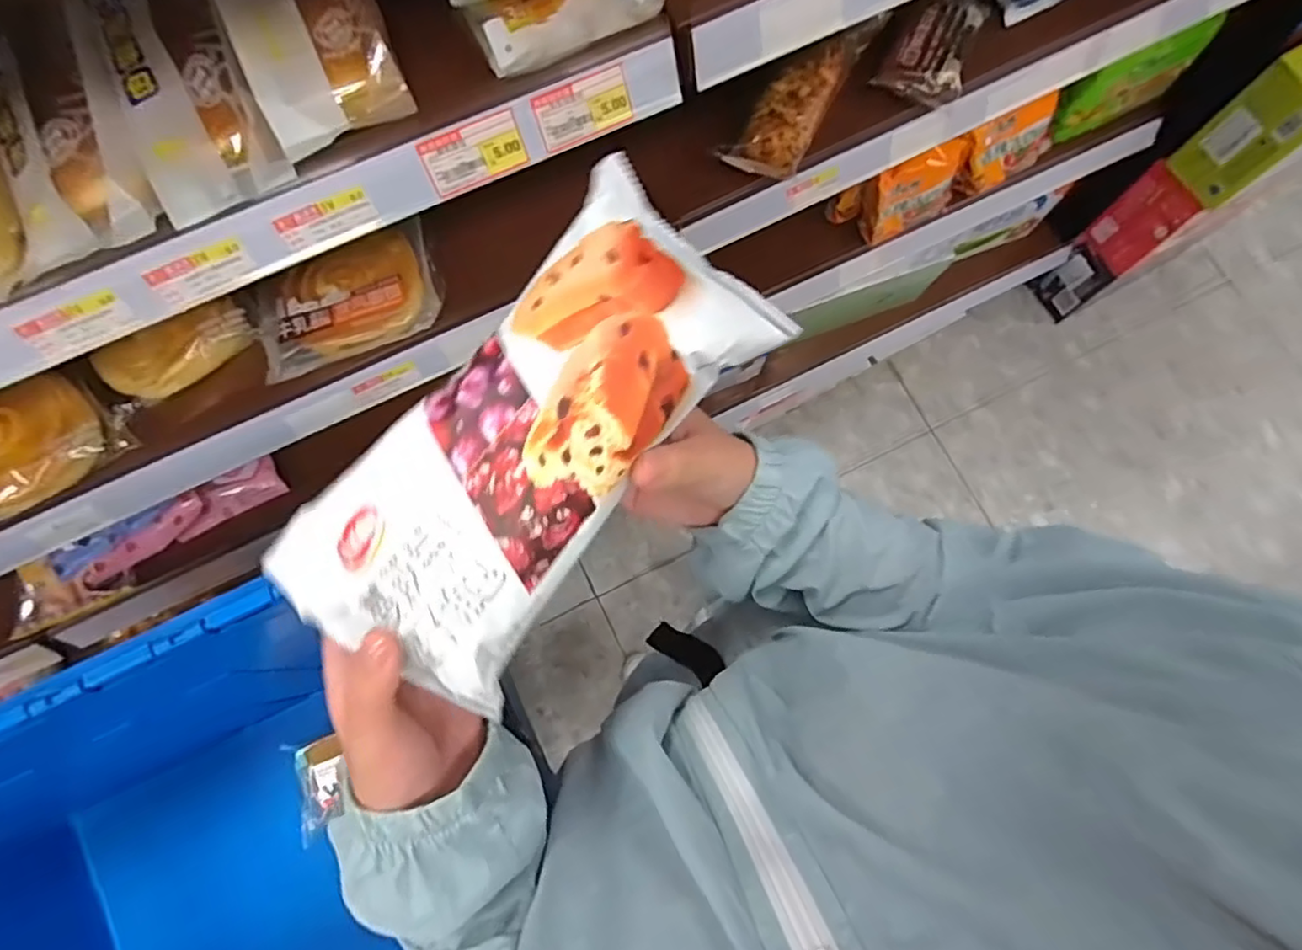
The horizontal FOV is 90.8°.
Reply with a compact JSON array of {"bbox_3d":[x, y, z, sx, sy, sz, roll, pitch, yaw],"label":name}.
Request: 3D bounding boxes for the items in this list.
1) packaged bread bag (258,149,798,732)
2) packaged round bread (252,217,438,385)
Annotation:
[{"bbox_3d":[-0.045,-0.014,0.247,0.089,0.038,0.207,41,85,9],"label":"packaged bread bag"},{"bbox_3d":[-0.298,-0.174,0.622,0.176,0.036,0.109,-20,77,-5],"label":"packaged round bread"}]

